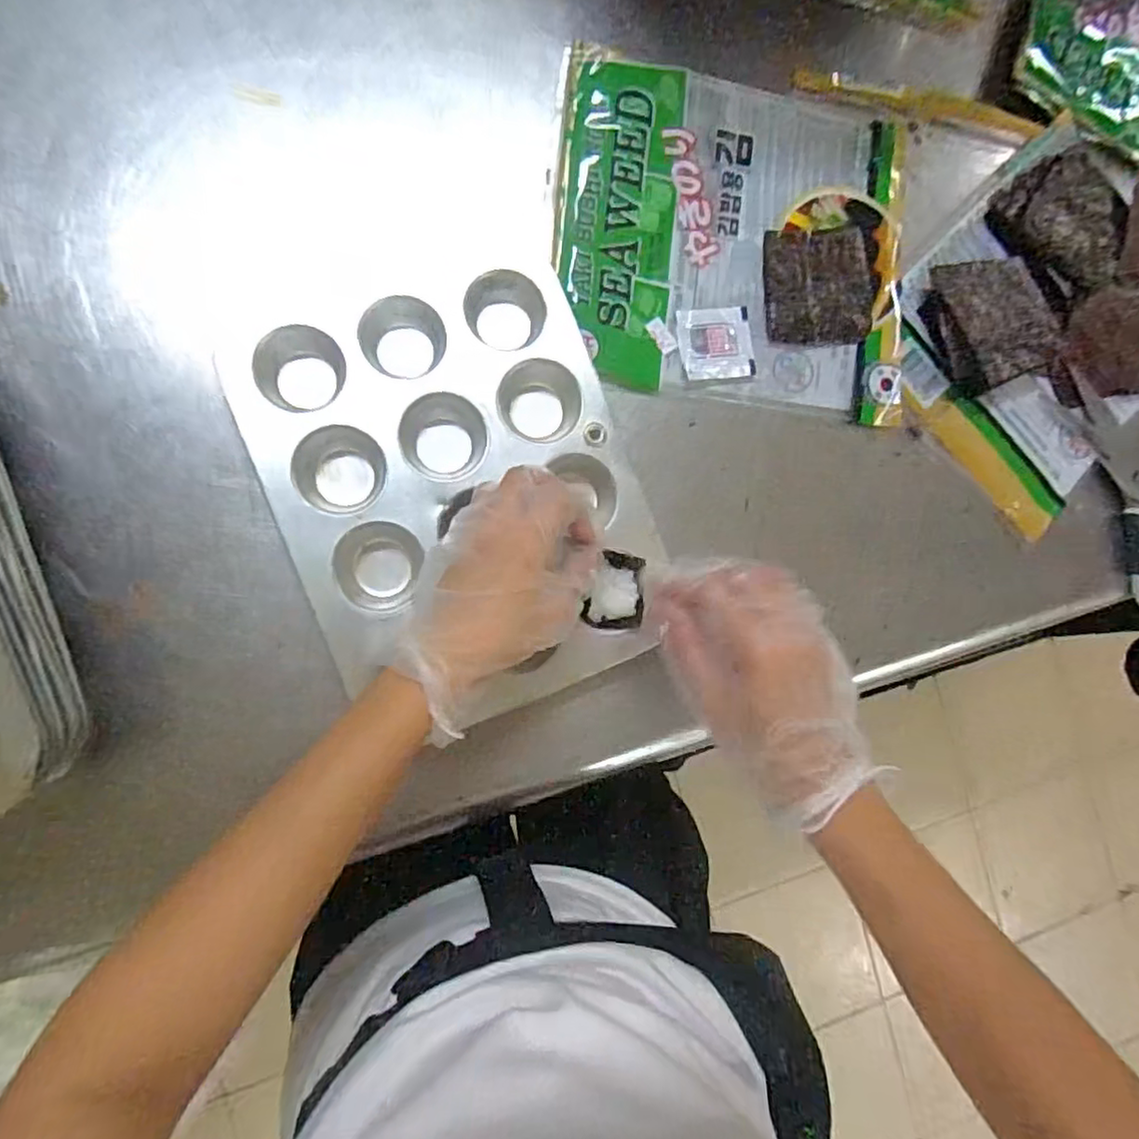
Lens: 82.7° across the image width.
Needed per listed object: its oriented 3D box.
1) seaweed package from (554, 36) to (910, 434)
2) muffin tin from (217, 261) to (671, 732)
[{"bbox_3d":[0.104,-0.204,0.401,0.223,0.006,0.193,4,89,-9],"label":"seaweed package"},{"bbox_3d":[-0.059,-0.042,0.359,0.185,0.028,0.238,-21,93,-9],"label":"muffin tin"}]

